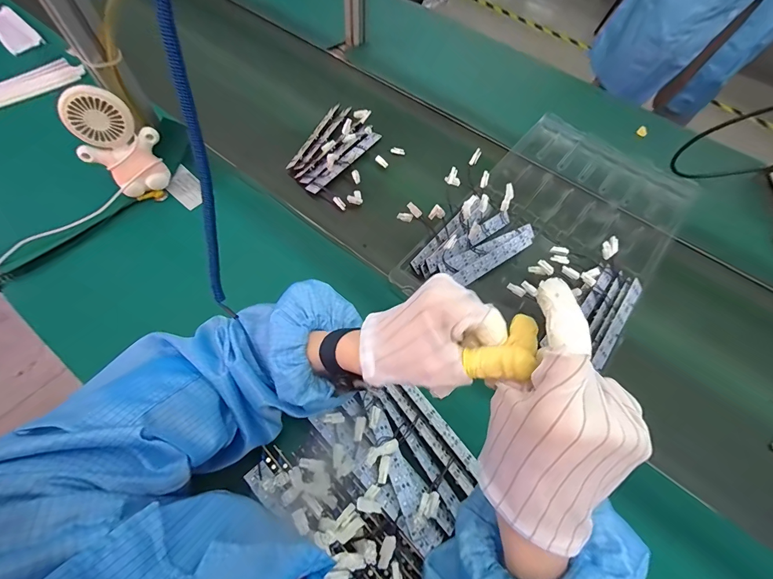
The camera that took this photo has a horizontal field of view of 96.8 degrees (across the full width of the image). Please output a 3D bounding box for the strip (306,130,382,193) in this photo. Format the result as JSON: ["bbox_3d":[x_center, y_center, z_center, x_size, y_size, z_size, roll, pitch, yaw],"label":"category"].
[{"bbox_3d":[-0.073,-0.241,0.629,0.026,0.012,0.192,34,66,13],"label":"strip"}]

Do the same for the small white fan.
[{"bbox_3d":[-0.395,-0.210,0.513,0.104,0.152,0.052,-35,69,-20],"label":"small white fan"}]

